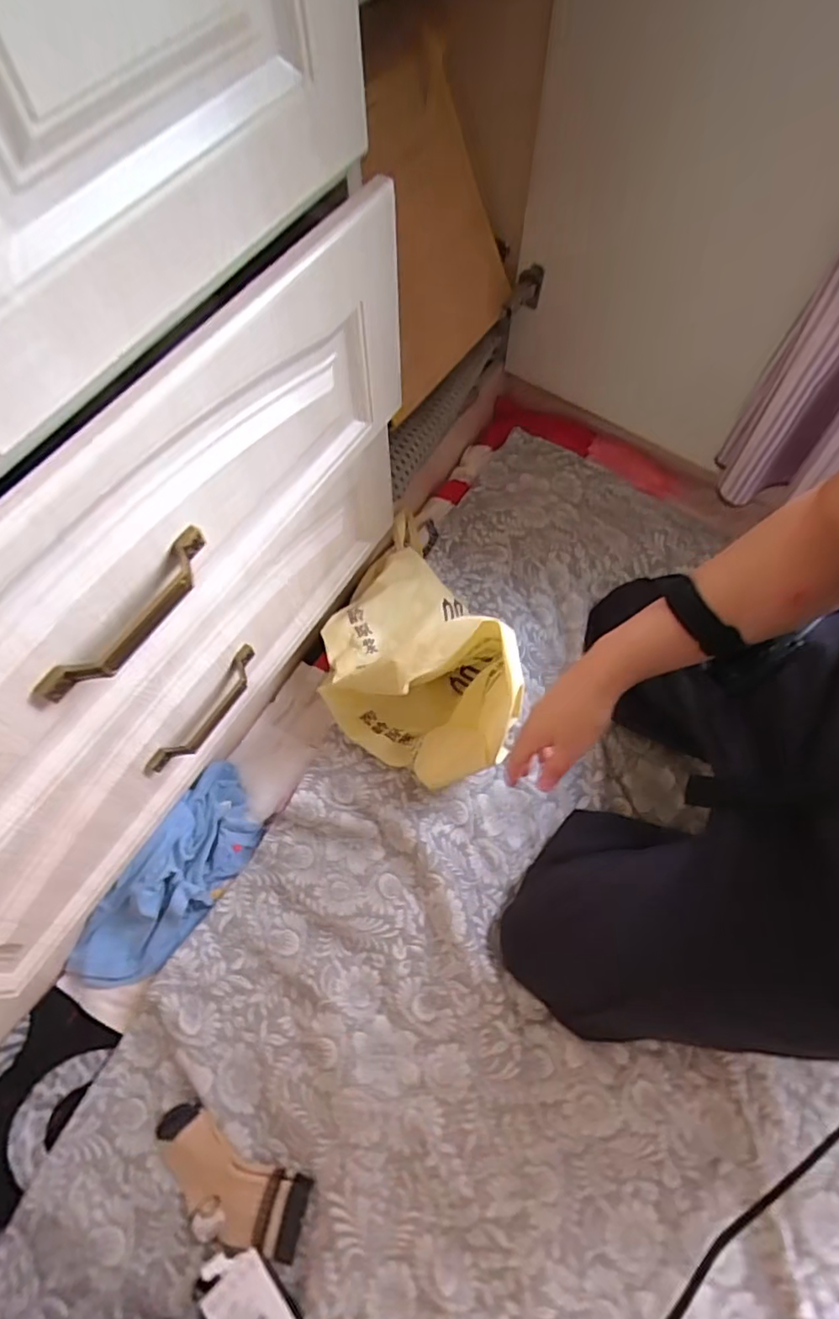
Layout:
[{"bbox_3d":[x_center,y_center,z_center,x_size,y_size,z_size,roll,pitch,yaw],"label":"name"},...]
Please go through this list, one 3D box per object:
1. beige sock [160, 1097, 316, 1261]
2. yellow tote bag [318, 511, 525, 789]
[{"bbox_3d":[-0.185,0.505,0.588,0.162,0.029,0.079,27,69,10],"label":"beige sock"},{"bbox_3d":[-0.029,-0.040,0.746,0.201,0.206,0.381,-20,64,-8],"label":"yellow tote bag"}]

